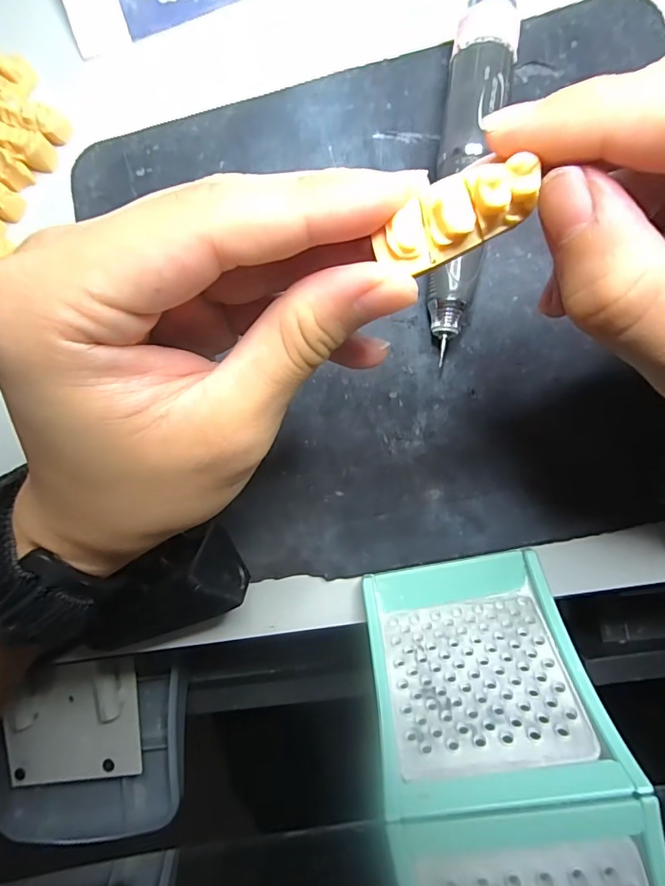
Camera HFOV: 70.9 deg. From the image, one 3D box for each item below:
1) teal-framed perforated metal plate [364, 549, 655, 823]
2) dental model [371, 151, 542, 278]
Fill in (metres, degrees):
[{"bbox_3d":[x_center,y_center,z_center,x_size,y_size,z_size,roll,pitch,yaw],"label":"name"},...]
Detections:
[{"bbox_3d":[0.052,0.082,0.171,0.074,0.087,0.013,-12,124,7],"label":"teal-framed perforated metal plate"},{"bbox_3d":[0.027,-0.049,0.103,0.035,0.014,0.011,-23,84,8],"label":"dental model"}]

